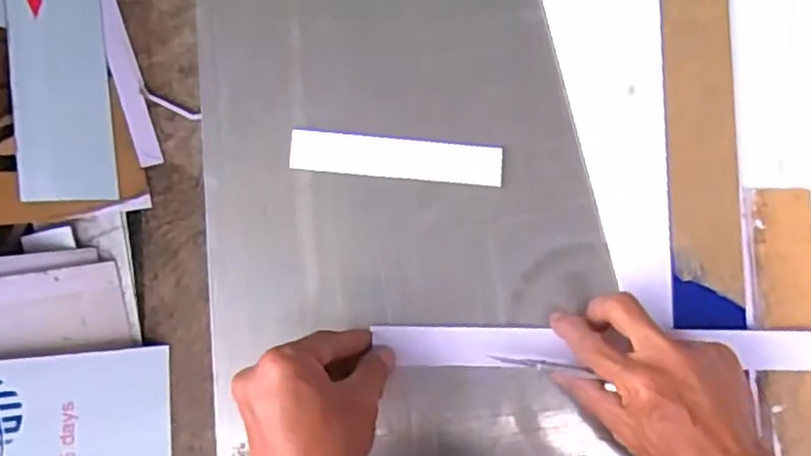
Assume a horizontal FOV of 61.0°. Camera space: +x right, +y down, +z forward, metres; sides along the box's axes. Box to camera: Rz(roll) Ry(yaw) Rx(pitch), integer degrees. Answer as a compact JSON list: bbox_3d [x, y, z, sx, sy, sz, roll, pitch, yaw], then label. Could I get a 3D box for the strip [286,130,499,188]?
[{"bbox_3d":[-0.006,-0.050,0.491,0.148,0.004,0.030,5,79,-2],"label":"strip"}]

